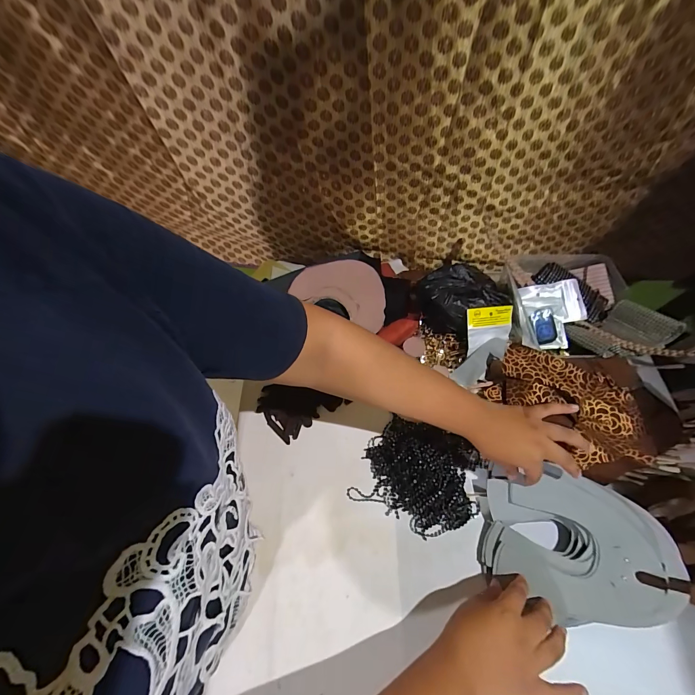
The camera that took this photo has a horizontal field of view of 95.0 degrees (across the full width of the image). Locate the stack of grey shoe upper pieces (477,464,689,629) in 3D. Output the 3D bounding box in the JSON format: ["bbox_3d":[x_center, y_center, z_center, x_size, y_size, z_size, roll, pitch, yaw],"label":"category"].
[{"bbox_3d":[0.280,0.242,0.388,0.208,0.049,0.152,18,64,8],"label":"stack of grey shoe upper pieces"}]

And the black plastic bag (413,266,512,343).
[{"bbox_3d":[0.186,-0.077,0.527,0.135,0.064,0.108,9,63,3],"label":"black plastic bag"}]

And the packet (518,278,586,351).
[{"bbox_3d":[0.336,-0.055,0.519,0.106,0.020,0.107,-2,84,0],"label":"packet"}]

